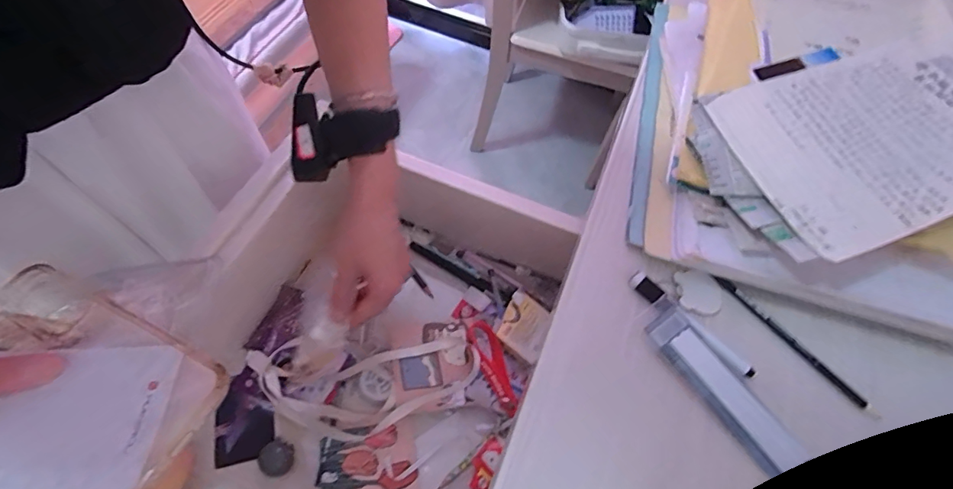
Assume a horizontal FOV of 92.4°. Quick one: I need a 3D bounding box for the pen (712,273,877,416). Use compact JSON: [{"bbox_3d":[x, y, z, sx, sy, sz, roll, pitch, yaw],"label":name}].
[{"bbox_3d":[0.239,0.072,0.347,0.011,0.008,0.136,-34,67,-21],"label":"pen"}]

